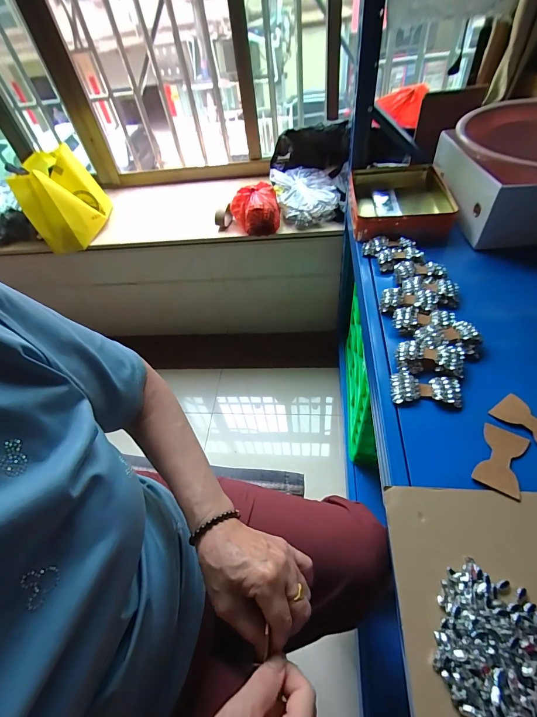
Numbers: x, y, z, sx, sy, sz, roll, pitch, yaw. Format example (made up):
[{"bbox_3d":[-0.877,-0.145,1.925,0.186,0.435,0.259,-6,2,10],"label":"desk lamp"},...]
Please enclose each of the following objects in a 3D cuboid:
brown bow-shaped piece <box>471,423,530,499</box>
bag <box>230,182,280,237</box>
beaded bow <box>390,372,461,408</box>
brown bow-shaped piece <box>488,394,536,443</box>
[{"bbox_3d":[0.272,0.117,0.381,0.046,0.004,0.080,23,56,23],"label":"brown bow-shaped piece"},{"bbox_3d":[-0.042,-0.482,1.059,0.143,0.105,0.136,-13,50,-3],"label":"bag"},{"bbox_3d":[0.213,0.042,0.444,0.086,0.012,0.045,5,50,10],"label":"beaded bow"},{"bbox_3d":[0.324,0.081,0.402,0.044,0.005,0.080,-32,54,-20],"label":"brown bow-shaped piece"}]

